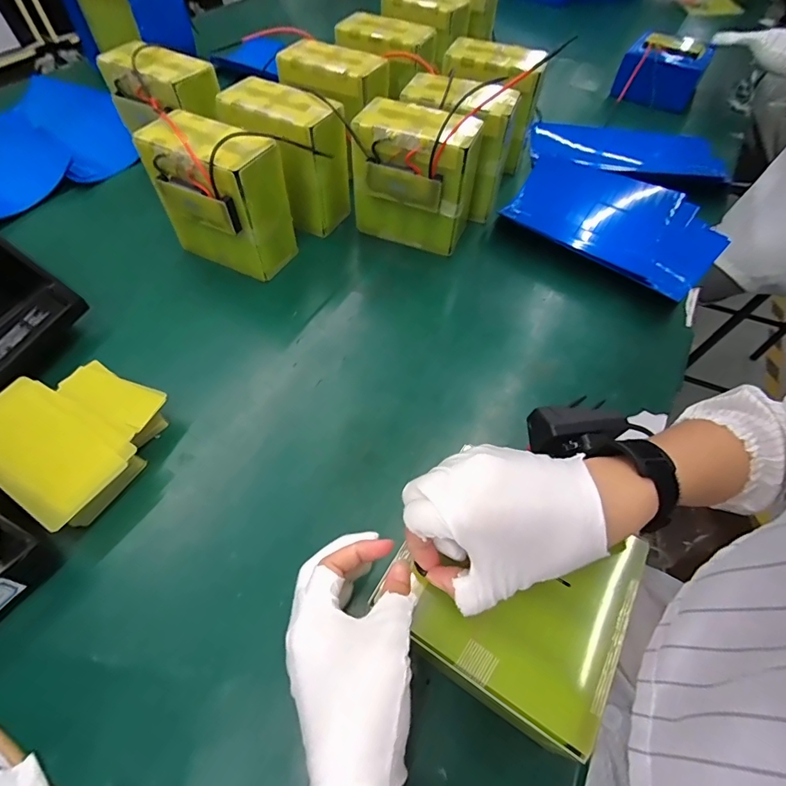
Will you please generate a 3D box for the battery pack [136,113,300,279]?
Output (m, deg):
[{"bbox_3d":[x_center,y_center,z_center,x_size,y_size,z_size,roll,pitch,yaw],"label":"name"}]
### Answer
[{"bbox_3d":[-0.202,-0.223,0.507,0.135,0.153,0.085,24,58,14],"label":"battery pack"}]

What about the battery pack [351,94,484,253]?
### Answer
[{"bbox_3d":[0.029,-0.269,0.546,0.139,0.151,0.095,19,57,11],"label":"battery pack"}]

